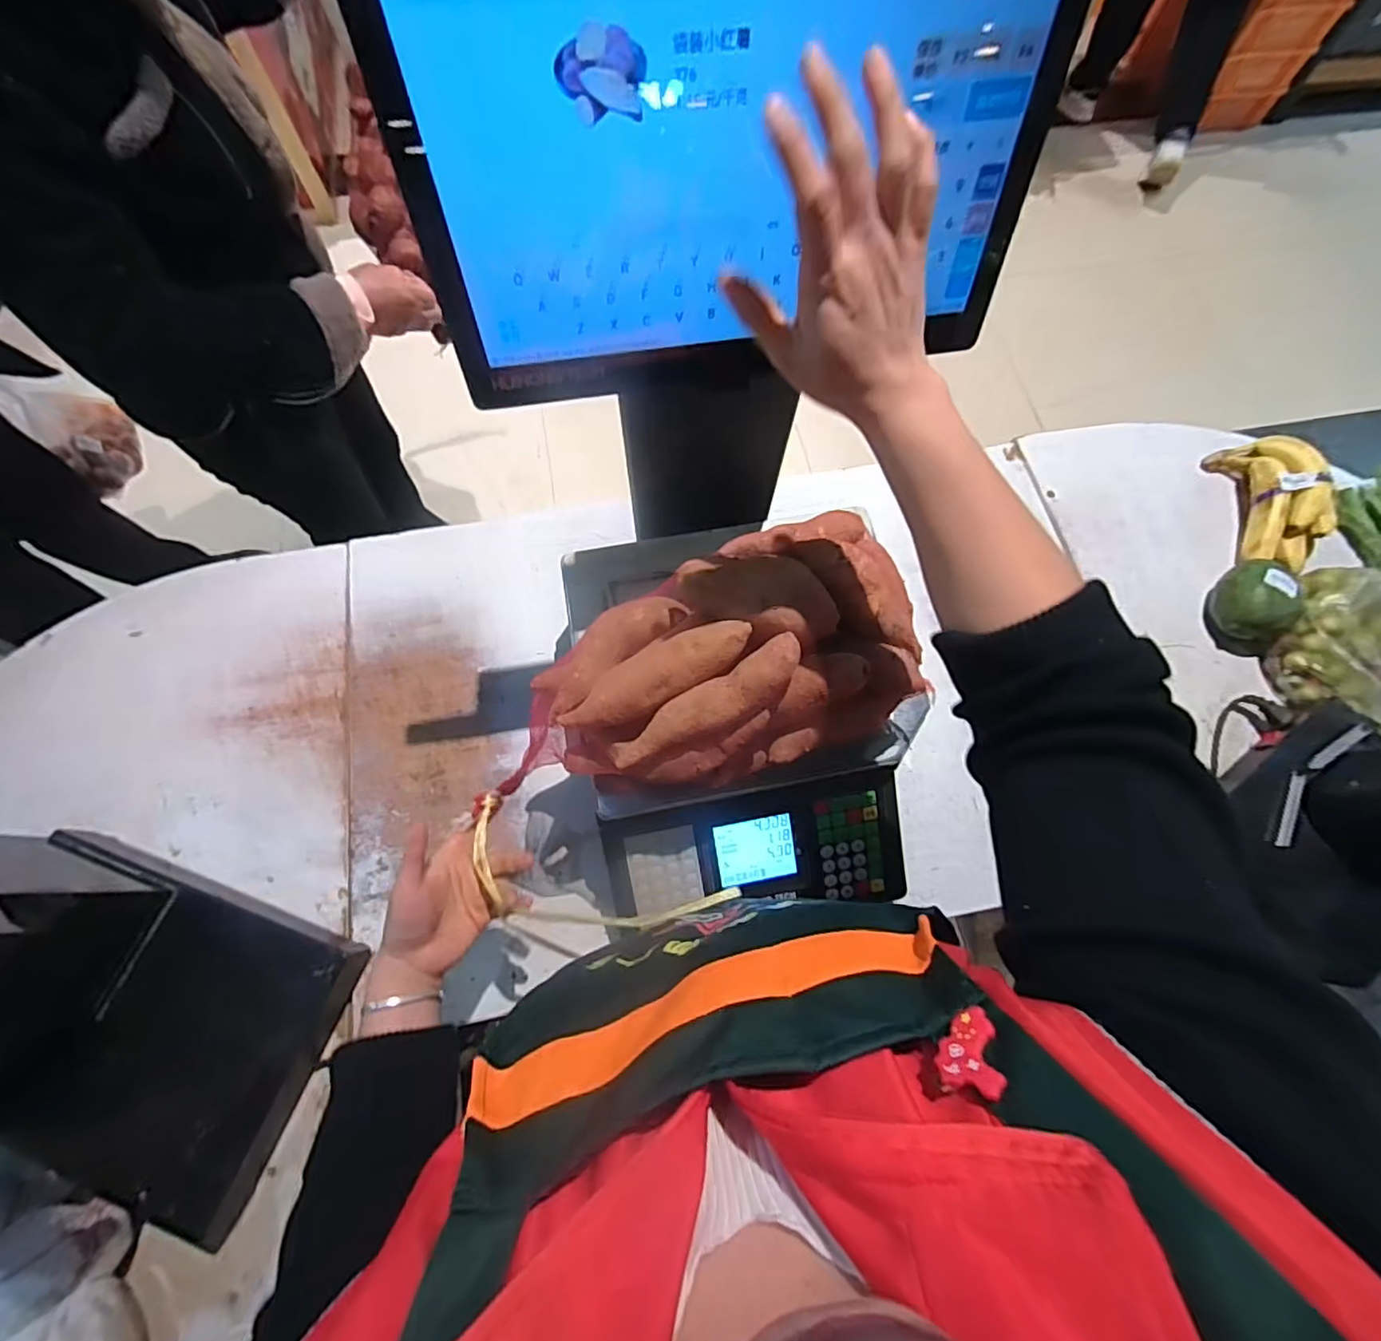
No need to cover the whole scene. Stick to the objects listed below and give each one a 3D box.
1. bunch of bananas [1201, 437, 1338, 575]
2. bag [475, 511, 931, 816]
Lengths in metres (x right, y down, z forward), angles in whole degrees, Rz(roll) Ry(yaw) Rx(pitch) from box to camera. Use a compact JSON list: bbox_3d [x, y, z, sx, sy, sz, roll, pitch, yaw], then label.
[{"bbox_3d":[0.842,-0.237,0.845,0.116,0.076,0.209,3,70,0],"label":"bunch of bananas"},{"bbox_3d":[0.017,0.005,0.511,0.372,0.129,0.181,-22,72,-9],"label":"bag"}]

